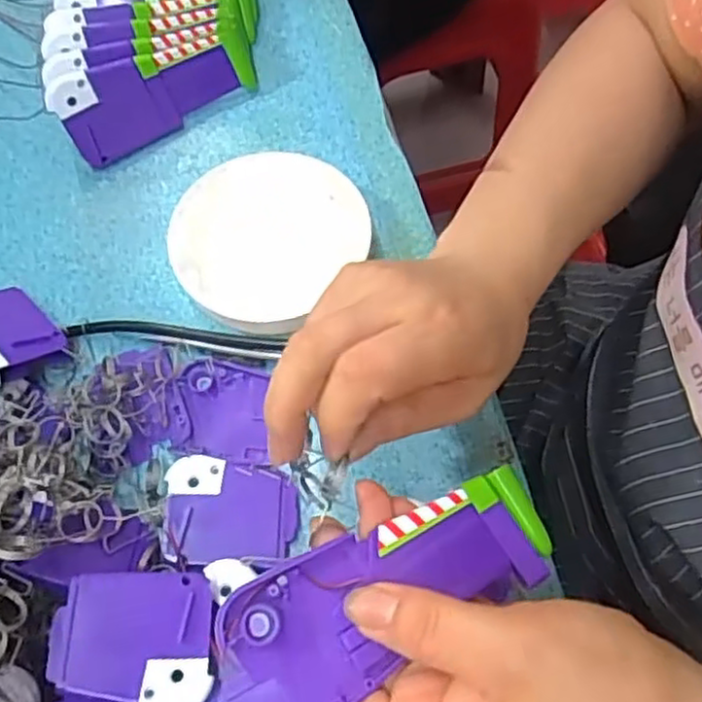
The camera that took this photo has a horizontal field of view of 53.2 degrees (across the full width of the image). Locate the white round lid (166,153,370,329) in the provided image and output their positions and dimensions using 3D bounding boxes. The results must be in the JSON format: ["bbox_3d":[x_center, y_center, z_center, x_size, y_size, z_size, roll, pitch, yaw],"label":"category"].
[{"bbox_3d":[-0.046,-0.063,0.391,0.105,0.024,0.094,-41,71,-16],"label":"white round lid"}]

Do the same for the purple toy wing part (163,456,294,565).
[{"bbox_3d":[-0.057,0.075,0.335,0.060,0.011,0.049,-4,65,-1],"label":"purple toy wing part"}]

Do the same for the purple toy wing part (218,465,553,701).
[{"bbox_3d":[0.018,0.085,0.250,0.121,0.010,0.049,-21,66,-19],"label":"purple toy wing part"}]

